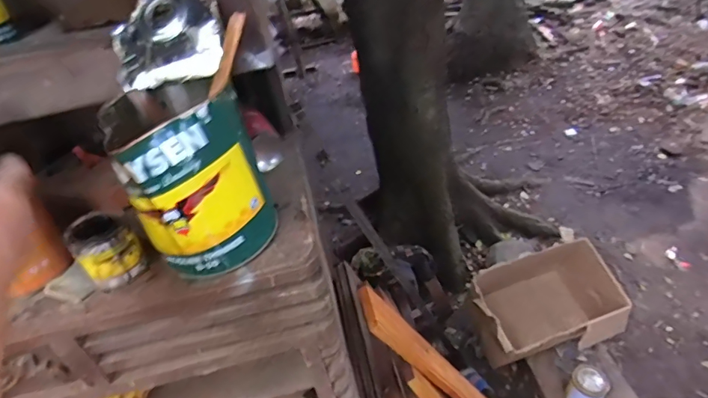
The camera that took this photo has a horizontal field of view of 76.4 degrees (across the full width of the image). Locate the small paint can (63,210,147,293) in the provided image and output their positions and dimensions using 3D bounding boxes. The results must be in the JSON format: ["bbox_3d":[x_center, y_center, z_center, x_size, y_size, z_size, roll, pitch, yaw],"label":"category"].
[{"bbox_3d":[-0.315,0.066,0.571,0.066,0.073,0.064,-4,40,3],"label":"small paint can"}]

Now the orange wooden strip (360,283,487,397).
[{"bbox_3d":[0.240,0.446,1.122,0.031,0.875,0.105,-33,40,9],"label":"orange wooden strip"}]

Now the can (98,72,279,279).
[{"bbox_3d":[-0.194,-0.031,0.551,0.143,0.186,0.154,-4,40,3],"label":"can"}]

